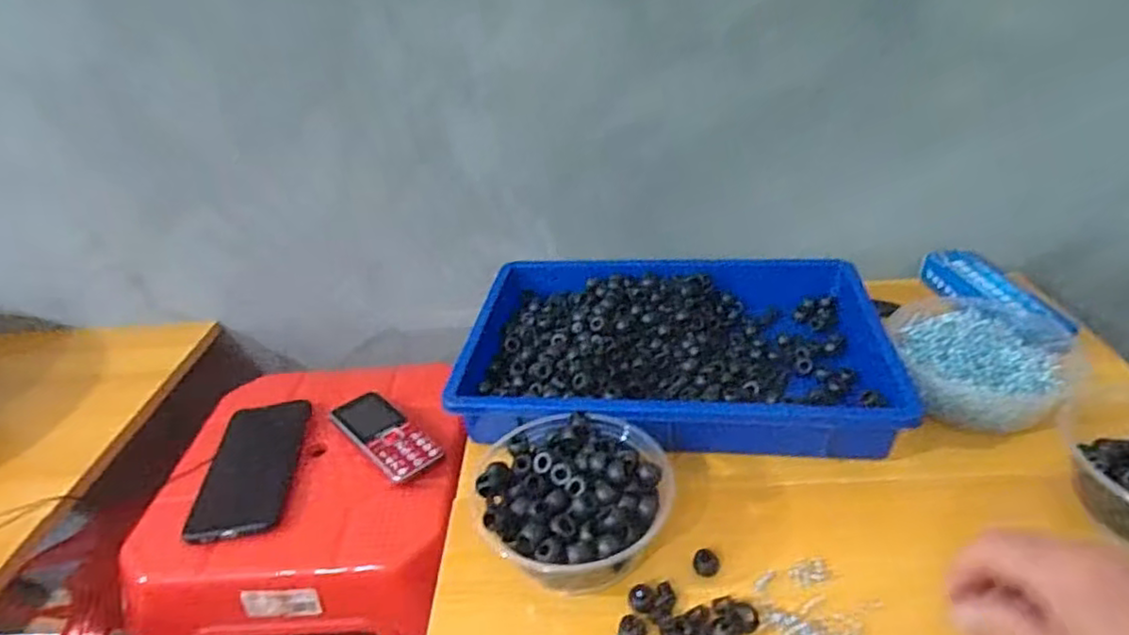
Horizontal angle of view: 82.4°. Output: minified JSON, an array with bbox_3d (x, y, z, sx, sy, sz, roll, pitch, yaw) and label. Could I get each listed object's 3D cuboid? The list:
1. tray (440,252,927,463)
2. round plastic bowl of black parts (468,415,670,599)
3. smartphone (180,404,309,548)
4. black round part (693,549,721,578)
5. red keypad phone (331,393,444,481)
[{"bbox_3d":[0.095,0.031,0.593,0.367,0.060,0.261,-1,33,5],"label":"tray"},{"bbox_3d":[0.004,0.130,0.447,0.125,0.068,0.127,-3,32,2],"label":"round plastic bowl of black parts"},{"bbox_3d":[-0.280,0.133,0.581,0.077,0.008,0.150,-1,38,-5],"label":"smartphone"},{"bbox_3d":[0.095,0.164,0.431,0.016,0.013,0.014,7,34,18],"label":"black round part"},{"bbox_3d":[-0.169,0.108,0.603,0.052,0.008,0.127,-30,40,-34],"label":"red keypad phone"}]

